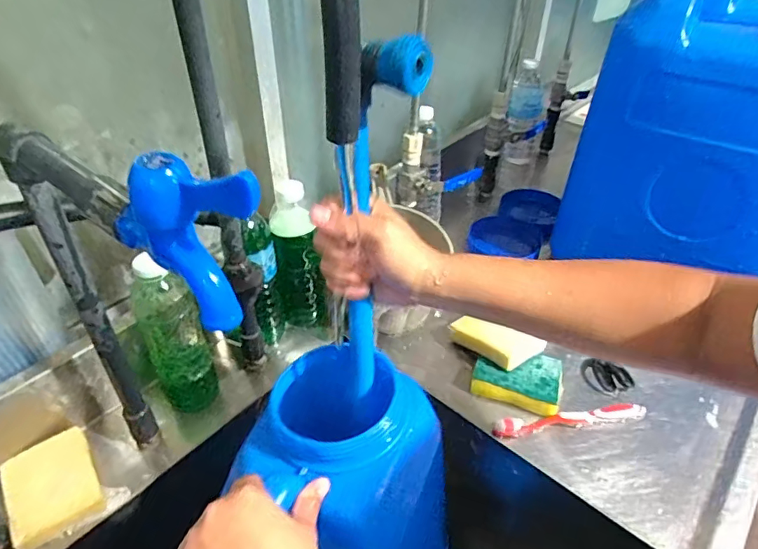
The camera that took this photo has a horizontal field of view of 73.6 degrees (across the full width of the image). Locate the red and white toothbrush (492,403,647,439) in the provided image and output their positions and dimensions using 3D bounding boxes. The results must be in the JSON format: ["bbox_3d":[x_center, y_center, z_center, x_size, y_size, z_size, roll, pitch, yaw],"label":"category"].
[{"bbox_3d":[0.225,0.167,0.591,0.186,0.018,0.024,-7,39,-9],"label":"red and white toothbrush"}]

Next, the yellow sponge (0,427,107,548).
[{"bbox_3d":[-0.329,0.213,0.511,0.076,0.025,0.103,-14,40,-35],"label":"yellow sponge"}]

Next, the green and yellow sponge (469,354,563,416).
[{"bbox_3d":[0.170,0.127,0.623,0.102,0.030,0.065,14,40,16],"label":"green and yellow sponge"}]

